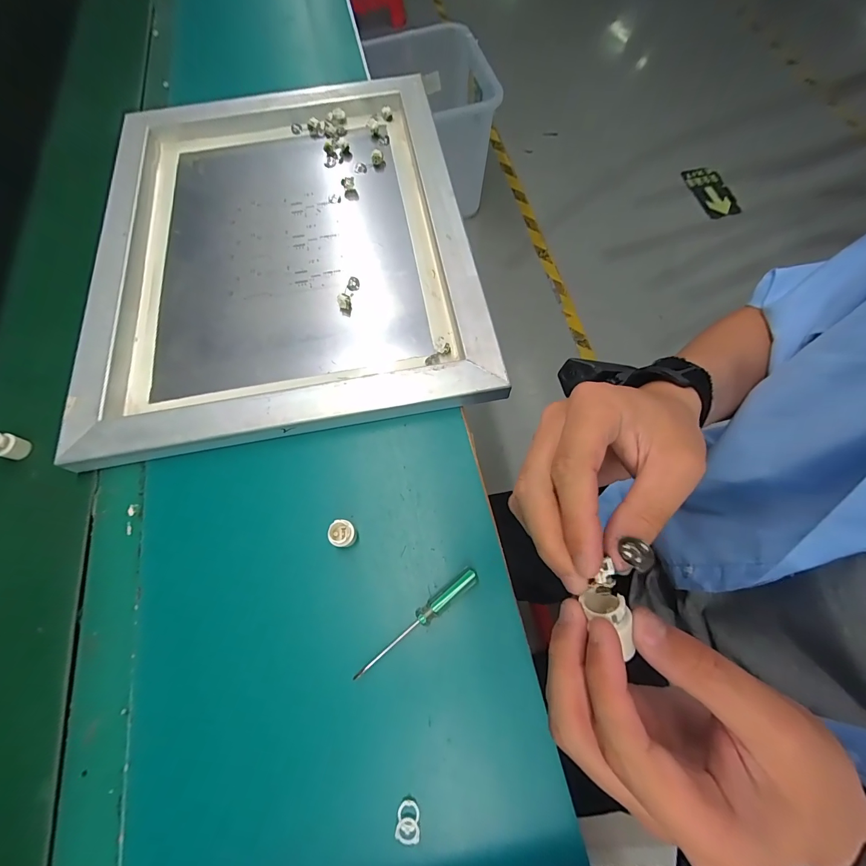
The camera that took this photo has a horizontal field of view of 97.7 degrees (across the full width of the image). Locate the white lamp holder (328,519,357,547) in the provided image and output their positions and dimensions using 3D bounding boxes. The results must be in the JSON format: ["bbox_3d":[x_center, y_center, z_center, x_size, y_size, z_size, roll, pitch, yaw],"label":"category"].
[{"bbox_3d":[-0.076,0.087,0.321,0.024,0.024,0.020,40,74,16],"label":"white lamp holder"}]

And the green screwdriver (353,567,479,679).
[{"bbox_3d":[-0.012,0.148,0.298,0.117,0.014,0.014,-36,71,-13],"label":"green screwdriver"}]

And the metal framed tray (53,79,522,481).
[{"bbox_3d":[-0.176,-0.243,0.454,0.416,0.034,0.538,-10,67,-3],"label":"metal framed tray"}]

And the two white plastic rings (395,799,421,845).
[{"bbox_3d":[-0.016,0.264,0.257,0.017,0.007,0.021,5,68,4],"label":"two white plastic rings"}]

